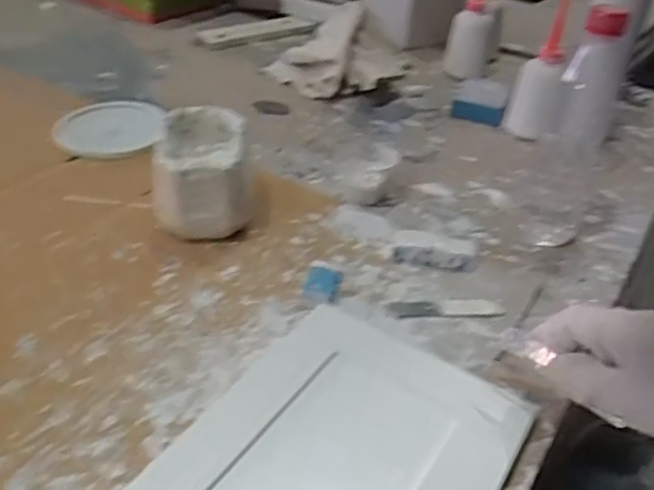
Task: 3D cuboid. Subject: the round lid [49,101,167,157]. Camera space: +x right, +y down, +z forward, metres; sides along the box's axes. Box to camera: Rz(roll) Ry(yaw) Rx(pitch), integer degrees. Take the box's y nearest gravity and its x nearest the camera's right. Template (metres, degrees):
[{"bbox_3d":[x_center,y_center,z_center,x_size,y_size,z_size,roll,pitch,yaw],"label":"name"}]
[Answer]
[{"bbox_3d":[-0.248,-0.138,0.730,0.112,0.015,0.126,2,36,-4],"label":"round lid"}]

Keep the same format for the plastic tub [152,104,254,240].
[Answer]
[{"bbox_3d":[-0.112,-0.062,0.581,0.081,0.090,0.118,1,36,-6],"label":"plastic tub"}]

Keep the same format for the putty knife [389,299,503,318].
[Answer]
[{"bbox_3d":[0.097,0.052,0.518,0.095,0.004,0.020,2,36,-5],"label":"putty knife"}]

